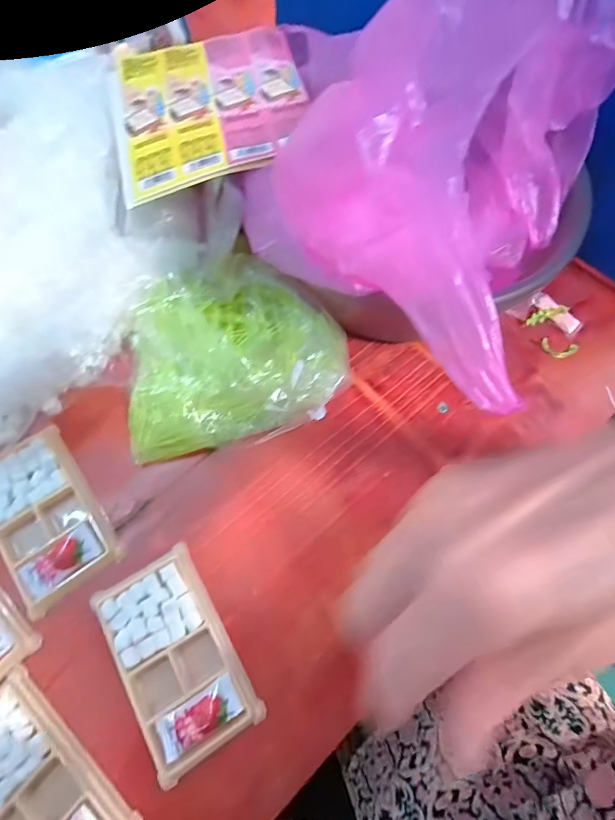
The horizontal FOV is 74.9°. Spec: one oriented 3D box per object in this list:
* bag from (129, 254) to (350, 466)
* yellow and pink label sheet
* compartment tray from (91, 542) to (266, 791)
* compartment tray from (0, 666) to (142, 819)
[{"bbox_3d":[-0.067,-0.049,0.361,0.194,0.065,0.158,-9,69,-7],"label":"bag"},{"bbox_3d":[-0.086,-0.270,0.351,0.164,0.011,0.178,-15,69,0],"label":"yellow and pink label sheet"},{"bbox_3d":[-0.098,0.181,0.297,0.075,0.011,0.135,-29,73,-13],"label":"compartment tray"},{"bbox_3d":[-0.187,0.257,0.268,0.132,0.020,0.078,41,72,12],"label":"compartment tray"}]

